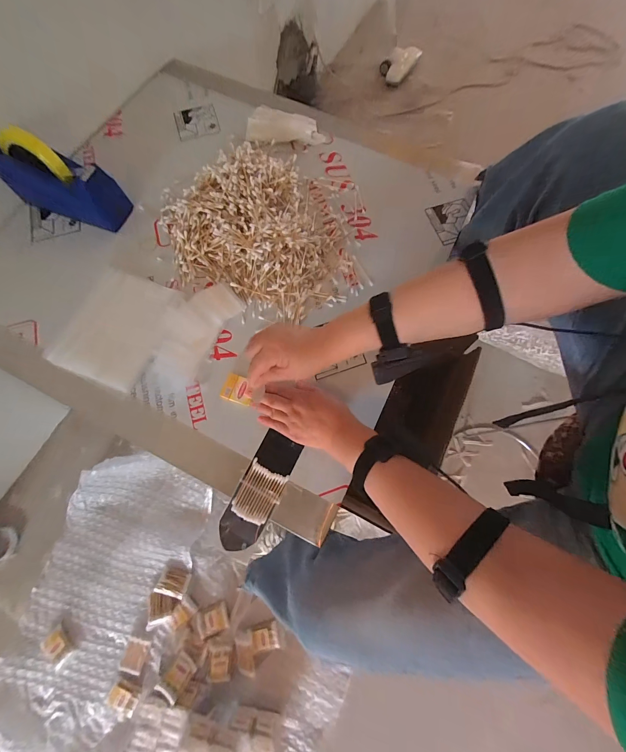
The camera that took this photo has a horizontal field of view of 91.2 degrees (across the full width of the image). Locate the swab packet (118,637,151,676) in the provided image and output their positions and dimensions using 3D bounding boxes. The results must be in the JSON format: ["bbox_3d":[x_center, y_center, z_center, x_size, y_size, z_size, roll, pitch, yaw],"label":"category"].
[{"bbox_3d":[-0.436,0.683,0.750,0.057,0.009,0.066,8,65,6],"label":"swab packet"}]

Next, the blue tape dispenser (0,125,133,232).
[{"bbox_3d":[-0.452,-0.347,0.539,0.204,0.120,0.072,18,74,4],"label":"blue tape dispenser"}]

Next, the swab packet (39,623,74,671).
[{"bbox_3d":[-0.620,0.660,0.746,0.076,0.013,0.056,42,77,10],"label":"swab packet"}]

